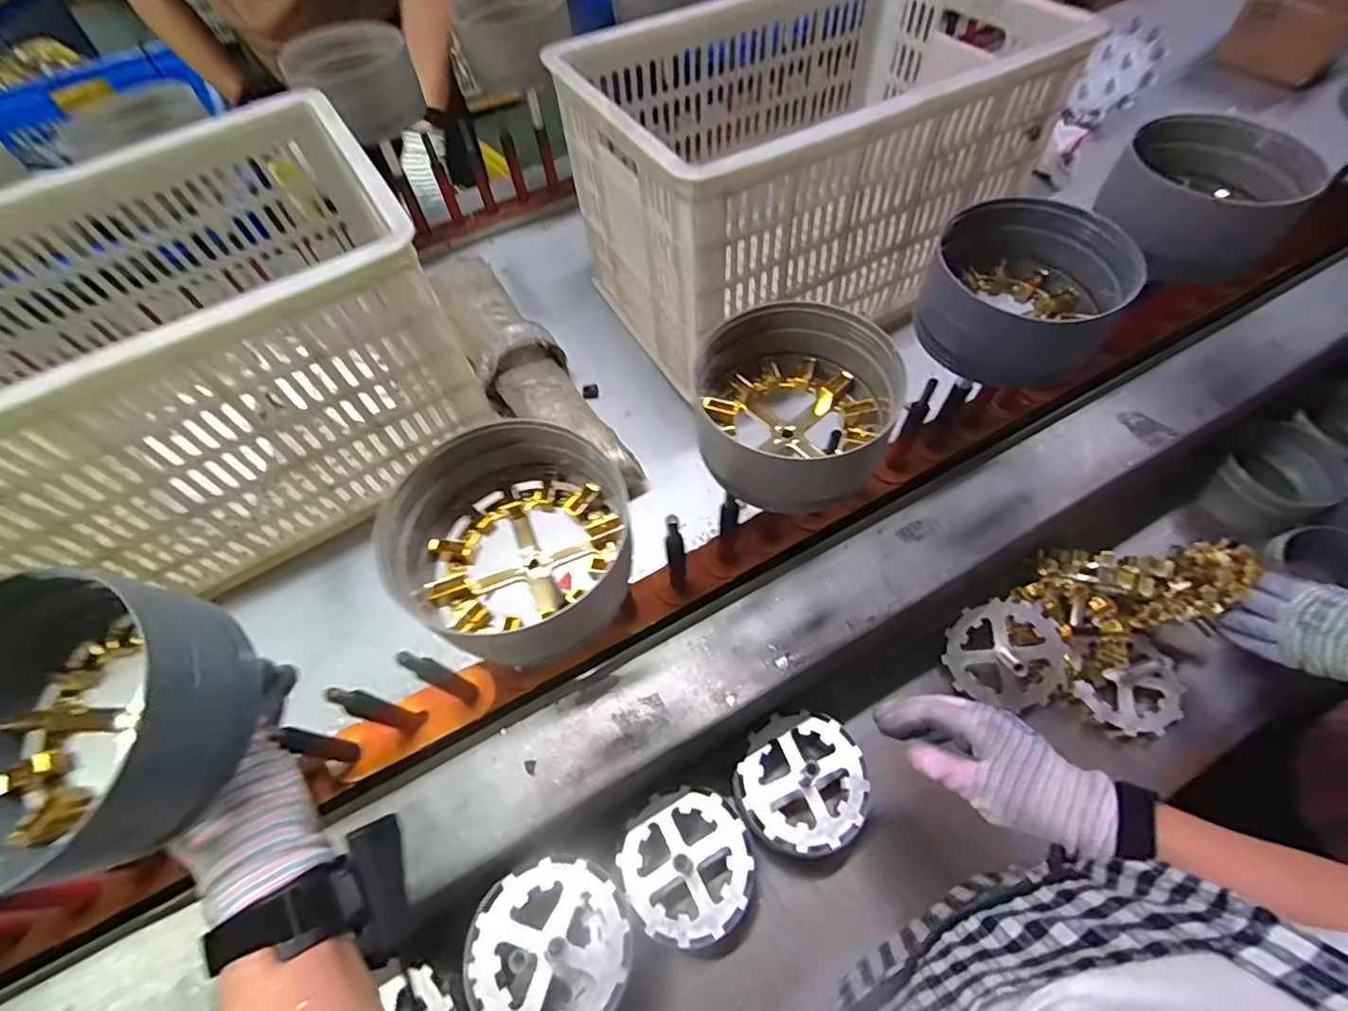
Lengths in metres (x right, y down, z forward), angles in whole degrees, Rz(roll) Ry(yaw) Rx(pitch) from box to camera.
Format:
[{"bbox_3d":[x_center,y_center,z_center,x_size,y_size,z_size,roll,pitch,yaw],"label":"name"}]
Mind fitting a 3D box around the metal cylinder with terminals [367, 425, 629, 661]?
[{"bbox_3d":[-0.100,0.018,0.356,0.130,0.083,0.137,-2,61,3],"label":"metal cylinder with terminals"}]

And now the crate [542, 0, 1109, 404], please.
[{"bbox_3d":[0.149,-0.402,0.663,0.477,0.244,0.316,-30,63,-12],"label":"crate"}]

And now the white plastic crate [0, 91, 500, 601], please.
[{"bbox_3d":[-0.463,-0.137,0.551,0.456,0.238,0.309,-31,63,-12],"label":"white plastic crate"}]

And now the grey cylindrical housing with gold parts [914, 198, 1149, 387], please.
[{"bbox_3d":[0.260,-0.166,0.442,0.131,0.078,0.118,-28,63,-11],"label":"grey cylindrical housing with gold parts"}]

